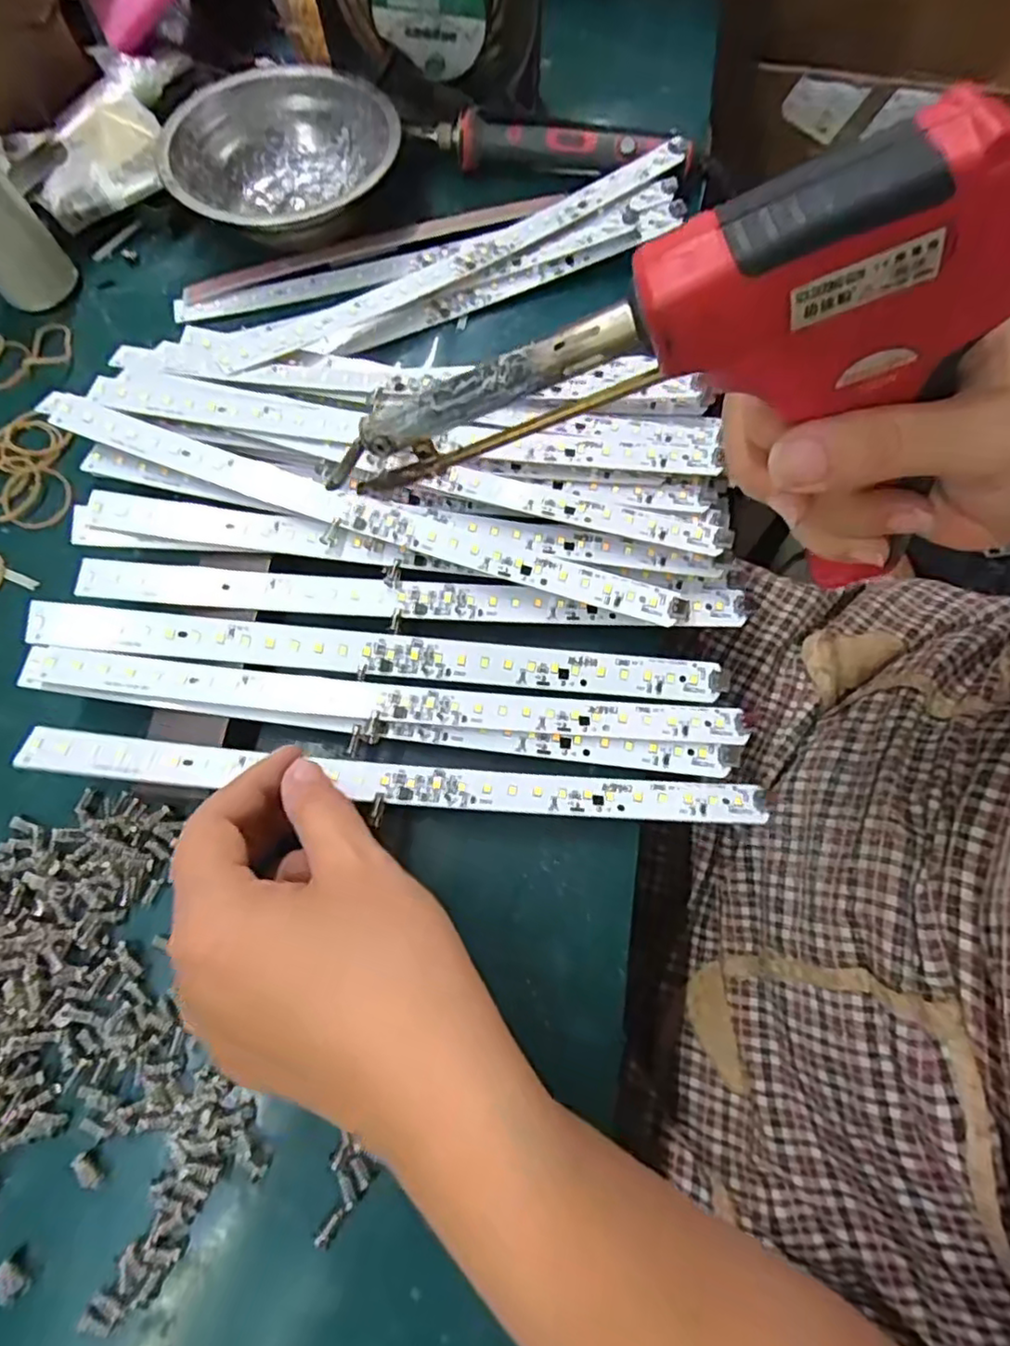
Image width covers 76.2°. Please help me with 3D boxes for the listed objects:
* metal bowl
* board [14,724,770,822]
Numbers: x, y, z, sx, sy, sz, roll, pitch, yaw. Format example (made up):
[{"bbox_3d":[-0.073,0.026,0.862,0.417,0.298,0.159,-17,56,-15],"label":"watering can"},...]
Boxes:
[{"bbox_3d":[-0.121,-0.284,0.363,0.122,0.036,0.120,0,71,0],"label":"metal bowl"},{"bbox_3d":[-0.038,0.042,0.251,0.279,0.010,0.017,5,71,-3],"label":"board"}]

